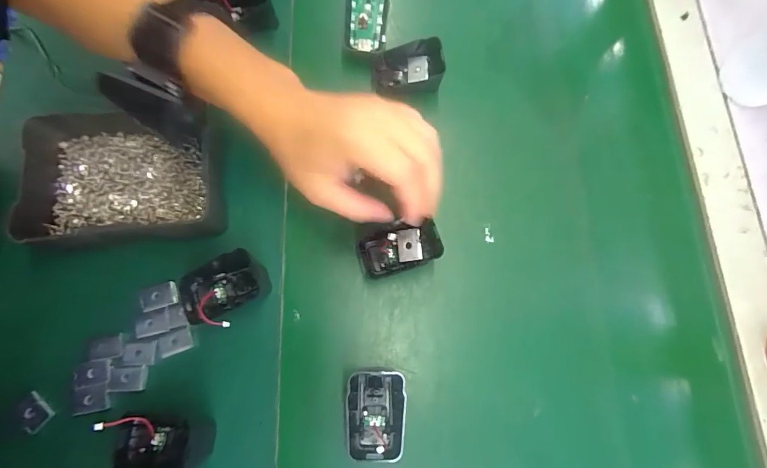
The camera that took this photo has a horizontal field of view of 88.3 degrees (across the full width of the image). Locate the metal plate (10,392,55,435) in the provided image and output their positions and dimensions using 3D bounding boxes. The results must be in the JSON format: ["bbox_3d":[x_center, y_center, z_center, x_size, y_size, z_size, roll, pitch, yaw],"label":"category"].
[{"bbox_3d":[-0.289,0.147,0.323,0.029,0.007,0.024,41,79,12],"label":"metal plate"}]

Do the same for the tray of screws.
[{"bbox_3d":[-0.239,-0.050,0.357,0.178,0.037,0.118,-6,74,-1],"label":"tray of screws"}]

